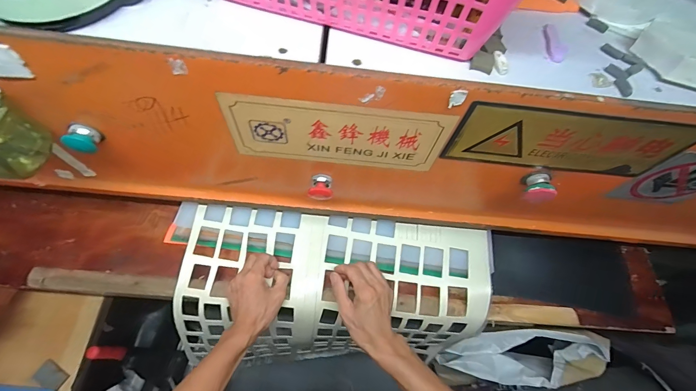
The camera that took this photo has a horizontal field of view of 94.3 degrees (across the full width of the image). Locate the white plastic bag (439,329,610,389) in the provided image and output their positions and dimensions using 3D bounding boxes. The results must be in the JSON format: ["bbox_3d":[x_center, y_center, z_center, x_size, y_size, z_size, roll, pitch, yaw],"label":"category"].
[{"bbox_3d":[0.505,0.453,0.896,0.436,0.140,0.141,-7,63,11],"label":"white plastic bag"}]

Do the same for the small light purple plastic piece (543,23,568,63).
[{"bbox_3d":[0.242,-0.177,0.376,0.024,0.004,0.064,12,63,2],"label":"small light purple plastic piece"}]

